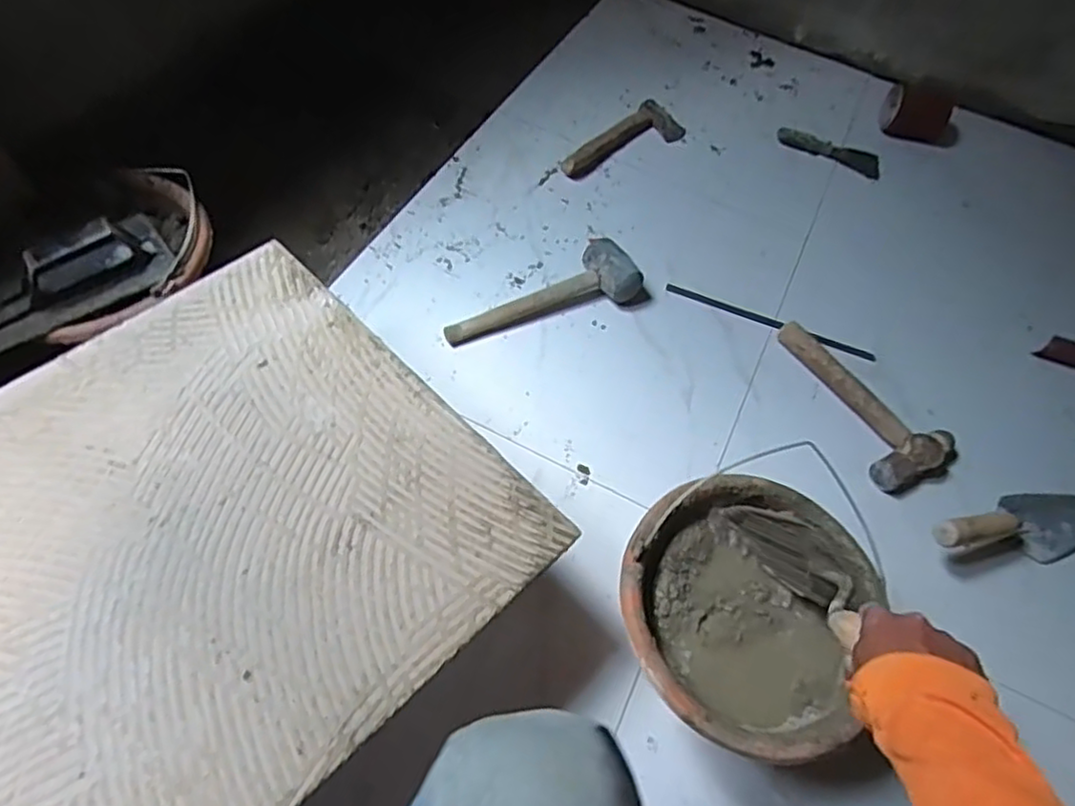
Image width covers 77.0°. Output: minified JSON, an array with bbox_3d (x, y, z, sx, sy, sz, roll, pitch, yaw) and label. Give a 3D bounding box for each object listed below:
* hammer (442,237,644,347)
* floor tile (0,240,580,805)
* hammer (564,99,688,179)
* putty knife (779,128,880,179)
[{"bbox_3d":[0.002,-0.161,0.996,0.304,0.056,0.099,-21,61,-17],"label":"hammer"},{"bbox_3d":[-0.351,0.142,0.578,0.609,0.011,0.482,-39,68,-24],"label":"floor tile"},{"bbox_3d":[0.169,-0.474,1.231,0.104,0.031,0.288,34,60,17],"label":"hammer"},{"bbox_3d":[0.570,-0.492,1.316,0.199,0.027,0.066,14,57,4],"label":"putty knife"}]

